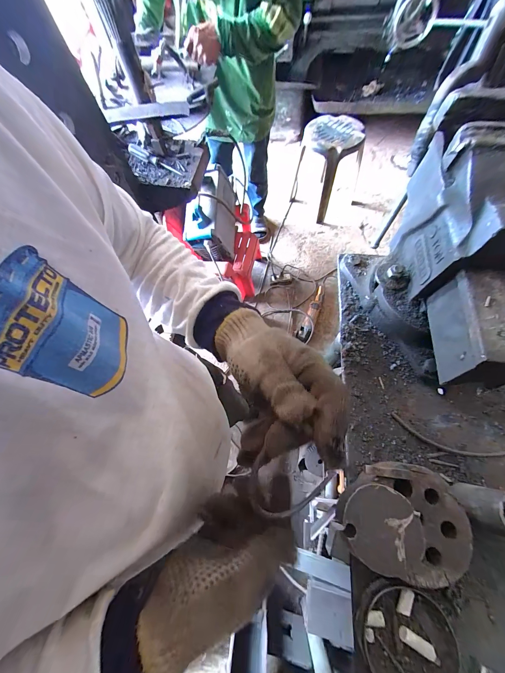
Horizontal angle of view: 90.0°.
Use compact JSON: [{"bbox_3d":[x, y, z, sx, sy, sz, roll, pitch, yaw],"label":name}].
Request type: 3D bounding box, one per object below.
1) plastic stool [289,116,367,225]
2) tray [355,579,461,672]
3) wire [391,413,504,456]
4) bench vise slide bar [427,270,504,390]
[{"bbox_3d":[0.462,-1.021,1.578,0.398,0.467,0.419,16,68,10],"label":"plastic stool"},{"bbox_3d":[0.158,0.313,0.258,0.095,0.014,0.087,-1,66,3],"label":"tray"},{"bbox_3d":[0.289,0.132,0.333,0.191,0.006,0.046,2,66,4],"label":"wire"},{"bbox_3d":[0.257,-0.003,0.284,0.060,0.068,0.122,3,66,5],"label":"bench vise slide bar"}]

